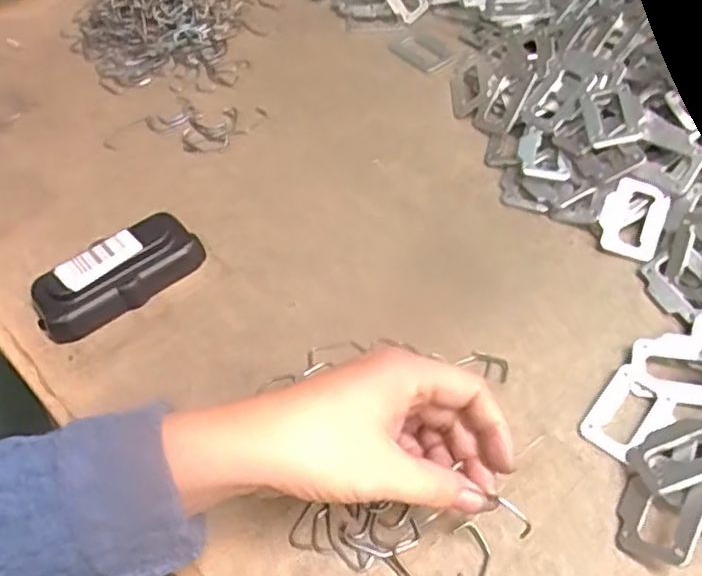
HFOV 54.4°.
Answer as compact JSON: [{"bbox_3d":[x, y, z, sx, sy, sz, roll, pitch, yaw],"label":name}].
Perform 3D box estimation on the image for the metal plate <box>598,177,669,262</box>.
[{"bbox_3d":[0.185,-0.046,0.451,0.037,0.004,0.053,18,80,14],"label":"metal plate"}]

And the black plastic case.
[{"bbox_3d":[-0.151,-0.010,0.442,0.107,0.026,0.040,-34,59,-22],"label":"black plastic case"}]

